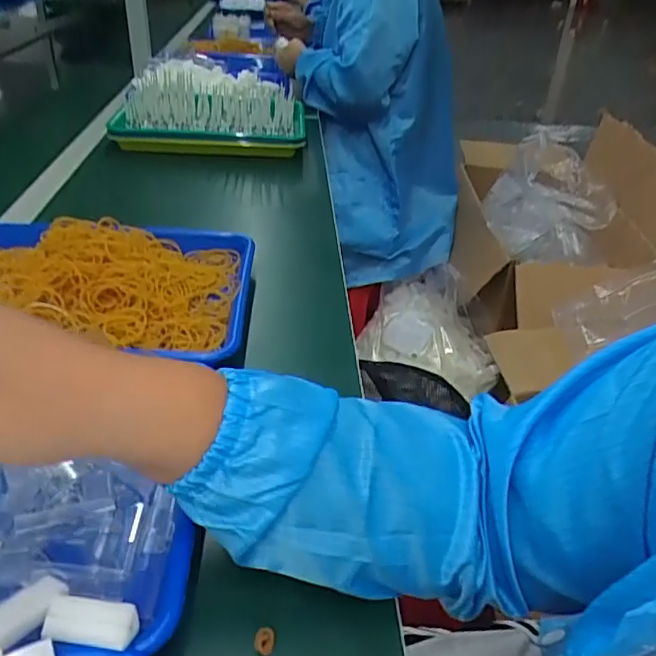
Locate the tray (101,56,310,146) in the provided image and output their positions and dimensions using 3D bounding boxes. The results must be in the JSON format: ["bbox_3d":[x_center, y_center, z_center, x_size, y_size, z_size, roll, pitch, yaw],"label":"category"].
[{"bbox_3d":[-0.203,-0.423,1.061,0.319,0.074,0.366,-2,35,-7],"label":"tray"}]

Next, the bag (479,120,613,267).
[{"bbox_3d":[0.482,-0.294,1.241,0.270,0.211,0.213,17,37,19],"label":"bag"}]

